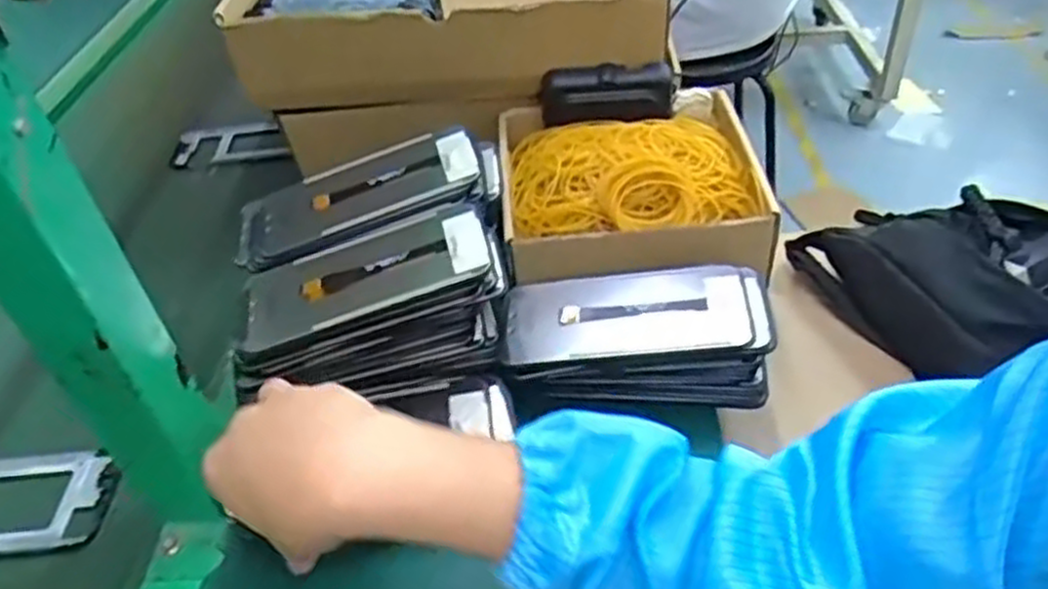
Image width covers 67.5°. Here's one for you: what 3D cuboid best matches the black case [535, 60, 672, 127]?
[{"bbox_3d":[0.067,-0.164,0.640,0.106,0.043,0.030,-1,41,6],"label":"black case"}]

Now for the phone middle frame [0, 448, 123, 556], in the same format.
[{"bbox_3d":[-0.348,0.137,0.514,0.161,0.005,0.077,-5,41,1],"label":"phone middle frame"}]

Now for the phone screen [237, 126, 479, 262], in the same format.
[{"bbox_3d":[-0.119,-0.070,0.544,0.174,0.010,0.072,-19,41,4],"label":"phone screen"}]

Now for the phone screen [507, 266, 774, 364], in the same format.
[{"bbox_3d":[0.070,0.013,0.504,0.166,0.008,0.081,-3,43,12],"label":"phone screen"}]

